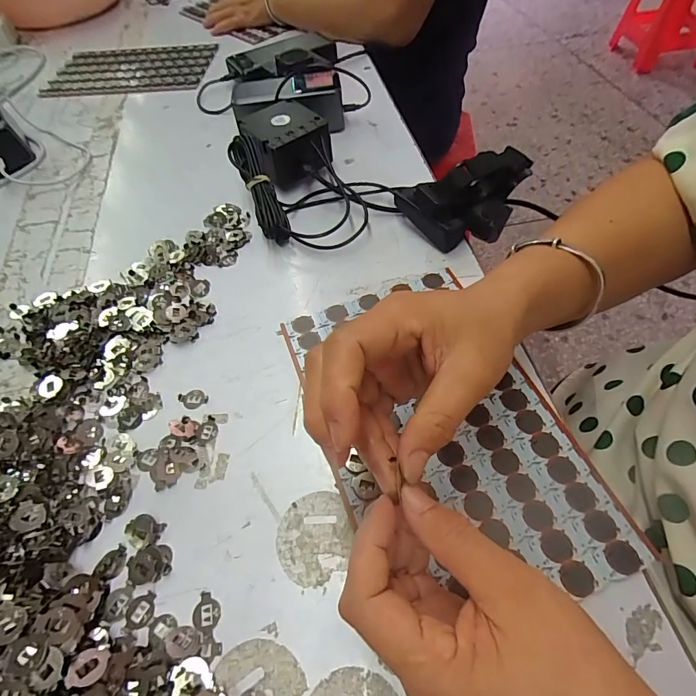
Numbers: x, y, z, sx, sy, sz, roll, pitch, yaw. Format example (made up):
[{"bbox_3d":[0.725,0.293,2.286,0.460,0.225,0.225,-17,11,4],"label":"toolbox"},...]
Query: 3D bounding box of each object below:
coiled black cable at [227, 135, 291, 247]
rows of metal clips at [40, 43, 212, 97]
[{"bbox_3d":[-0.086,-0.154,0.410,0.029,0.027,0.109,-21,79,-11],"label":"coiled black cable"},{"bbox_3d":[-0.354,-0.465,0.696,0.264,0.008,0.182,4,55,7],"label":"rows of metal clips"}]

